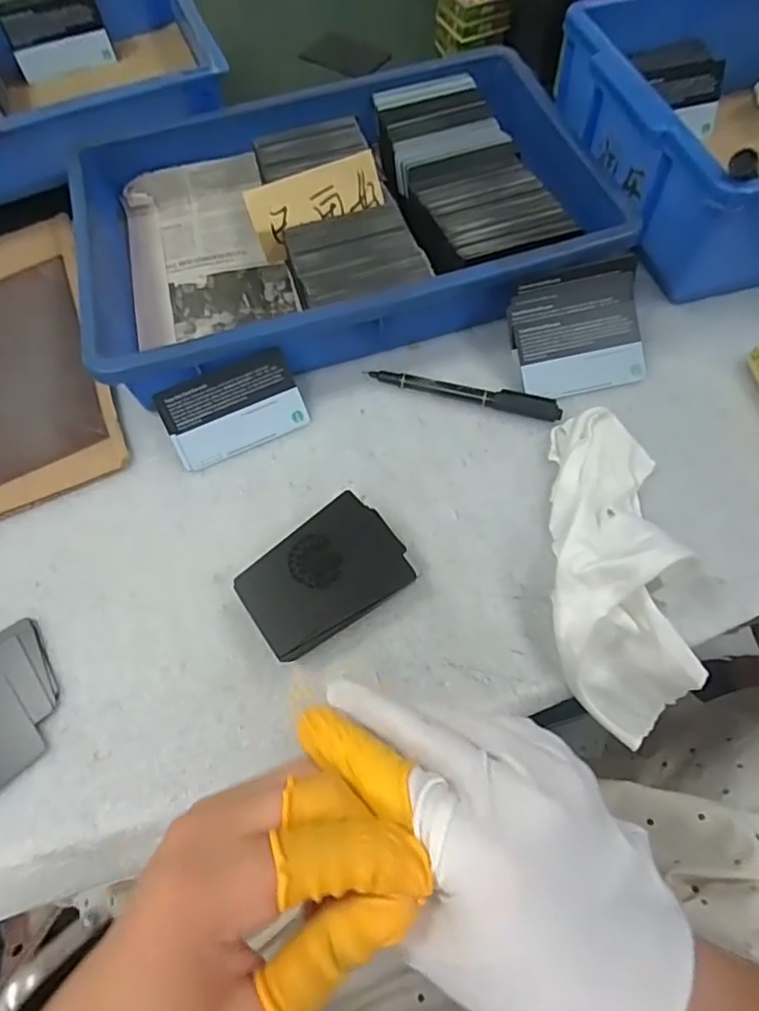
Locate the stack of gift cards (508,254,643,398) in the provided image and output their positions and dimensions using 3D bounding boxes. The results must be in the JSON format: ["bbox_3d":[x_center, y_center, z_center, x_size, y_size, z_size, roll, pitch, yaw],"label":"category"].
[{"bbox_3d":[0.133,-0.116,0.388,0.087,0.011,0.079,-12,96,-2],"label":"stack of gift cards"}]

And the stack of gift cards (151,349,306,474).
[{"bbox_3d":[-0.097,-0.064,0.389,0.088,0.005,0.056,-24,108,-9],"label":"stack of gift cards"}]

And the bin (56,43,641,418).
[{"bbox_3d":[-0.034,-0.217,0.432,0.356,0.057,0.247,-17,66,-4],"label":"bin"}]

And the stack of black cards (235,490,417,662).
[{"bbox_3d":[-0.031,0.042,0.336,0.089,0.026,0.065,-33,68,-11],"label":"stack of black cards"}]

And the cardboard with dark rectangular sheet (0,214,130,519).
[{"bbox_3d":[-0.280,-0.114,0.436,0.131,0.008,0.271,-21,67,-6],"label":"cardboard with dark rectangular sheet"}]

